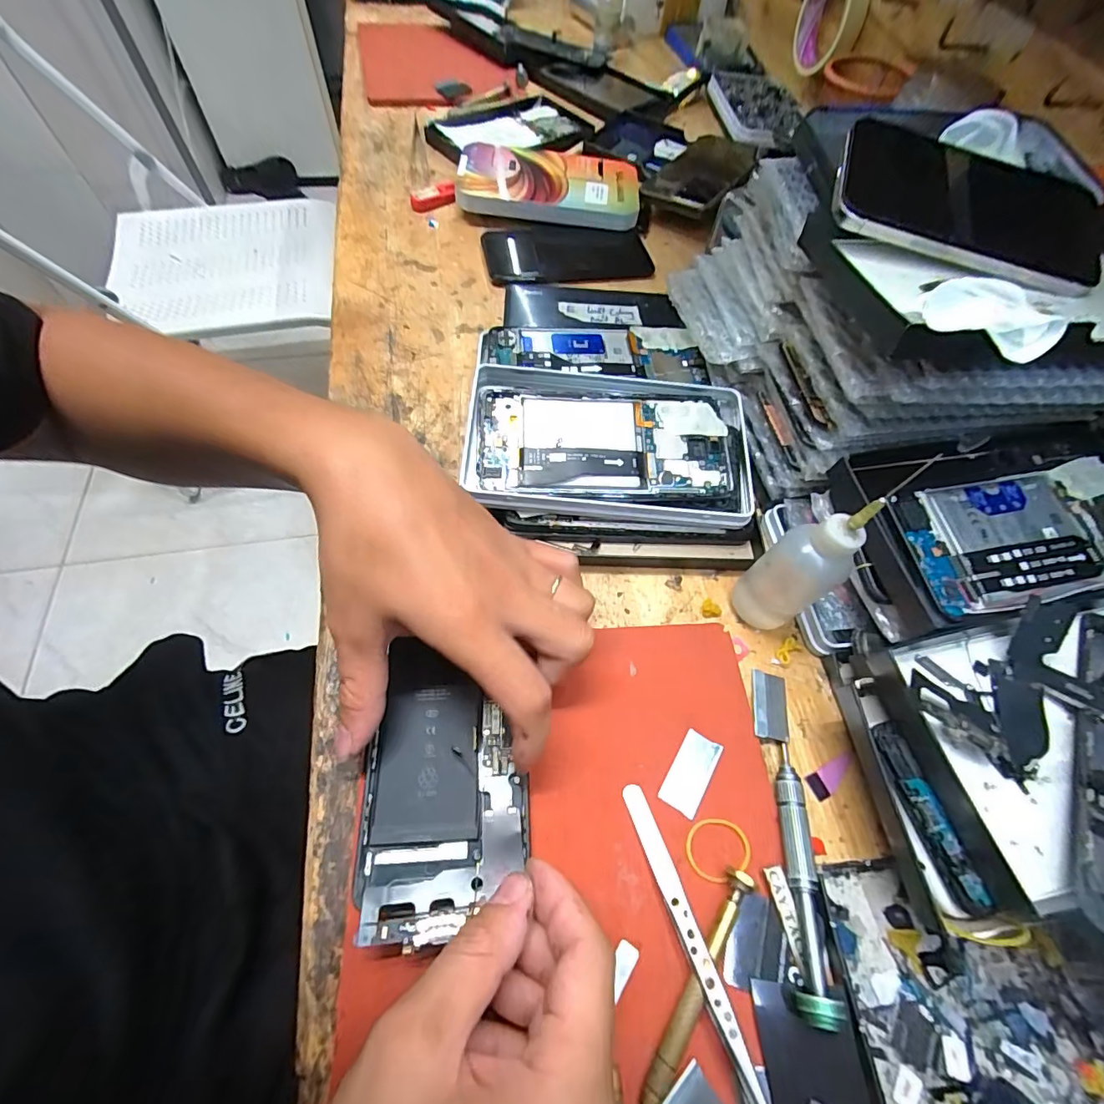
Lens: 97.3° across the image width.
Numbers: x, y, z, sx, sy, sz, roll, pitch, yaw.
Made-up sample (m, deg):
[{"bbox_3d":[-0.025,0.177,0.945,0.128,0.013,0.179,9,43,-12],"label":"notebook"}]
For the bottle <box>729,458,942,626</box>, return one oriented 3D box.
[{"bbox_3d":[0.131,0.004,0.246,0.028,0.122,0.033,-34,69,-20],"label":"bottle"}]

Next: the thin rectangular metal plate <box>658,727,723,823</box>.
[{"bbox_3d":[0.071,0.112,0.246,0.019,0.004,0.039,32,64,13],"label":"thin rectangular metal plate"}]

